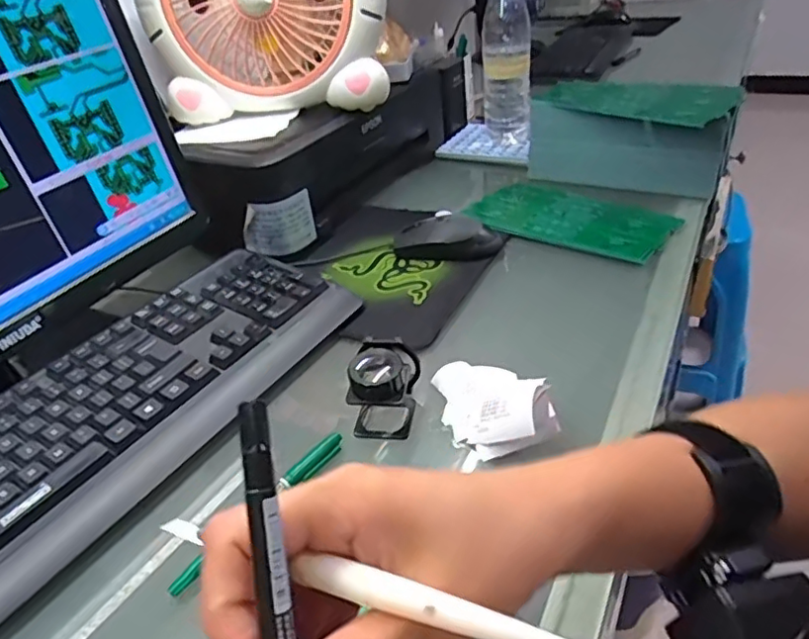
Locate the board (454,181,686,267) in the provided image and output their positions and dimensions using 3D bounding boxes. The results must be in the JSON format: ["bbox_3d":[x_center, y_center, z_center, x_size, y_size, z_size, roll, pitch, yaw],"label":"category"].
[{"bbox_3d":[0.181,-0.115,0.663,0.217,0.007,0.121,26,46,38],"label":"board"}]

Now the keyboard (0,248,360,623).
[{"bbox_3d":[-0.220,0.074,0.445,0.161,0.040,0.435,15,41,29],"label":"keyboard"}]

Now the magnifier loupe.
[{"bbox_3d":[-0.014,0.049,0.435,0.041,0.054,0.058,4,36,15],"label":"magnifier loupe"}]

